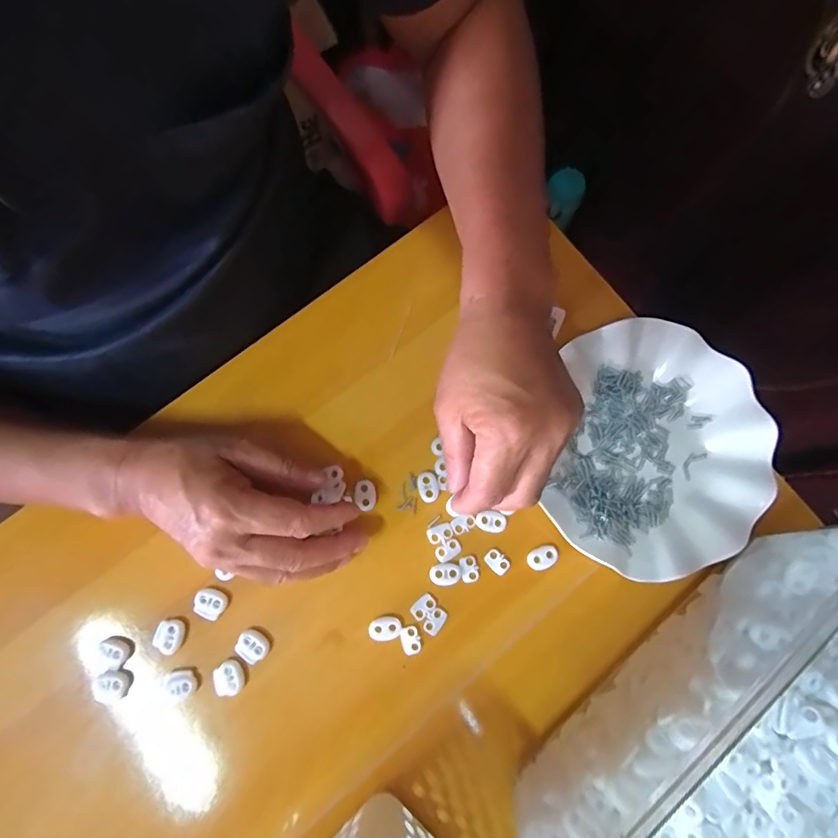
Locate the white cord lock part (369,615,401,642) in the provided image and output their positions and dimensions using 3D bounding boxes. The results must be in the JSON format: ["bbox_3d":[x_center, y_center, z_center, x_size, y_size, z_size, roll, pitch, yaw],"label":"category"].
[{"bbox_3d":[-0.024,0.149,0.337,0.023,0.004,0.016,-10,81,-4],"label":"white cord lock part"}]

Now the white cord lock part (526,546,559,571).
[{"bbox_3d":[0.091,0.103,0.351,0.023,0.004,0.015,-27,83,-6],"label":"white cord lock part"}]

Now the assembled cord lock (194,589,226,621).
[{"bbox_3d":[-0.148,0.131,0.336,0.021,0.008,0.018,30,81,3],"label":"assembled cord lock"}]

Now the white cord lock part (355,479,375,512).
[{"bbox_3d":[-0.040,0.057,0.353,0.015,0.008,0.022,1,80,-2],"label":"white cord lock part"}]

